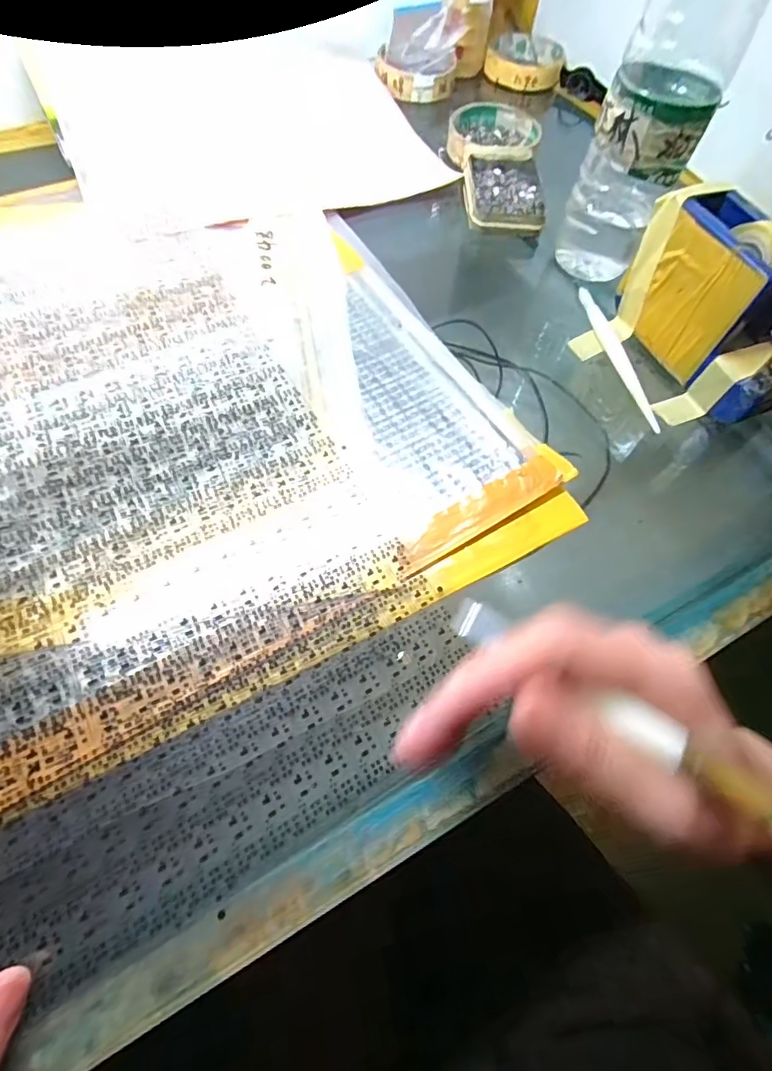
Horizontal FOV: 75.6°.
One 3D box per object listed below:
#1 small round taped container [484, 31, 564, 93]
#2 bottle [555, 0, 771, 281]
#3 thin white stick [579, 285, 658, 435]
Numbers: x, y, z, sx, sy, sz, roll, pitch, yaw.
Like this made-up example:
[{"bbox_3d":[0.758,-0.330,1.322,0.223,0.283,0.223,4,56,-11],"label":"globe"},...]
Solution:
[{"bbox_3d":[0.154,-0.527,0.552,0.082,0.021,0.094,13,62,3],"label":"small round taped container"},{"bbox_3d":[0.169,-0.270,0.298,0.063,0.209,0.073,24,64,9],"label":"bottle"},{"bbox_3d":[0.158,-0.125,0.342,0.008,0.009,0.133,-7,63,-7],"label":"thin white stick"}]

